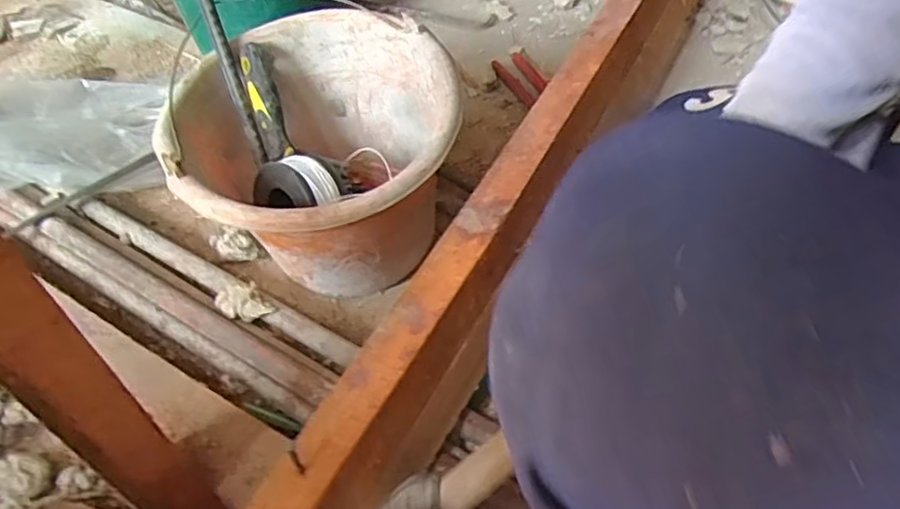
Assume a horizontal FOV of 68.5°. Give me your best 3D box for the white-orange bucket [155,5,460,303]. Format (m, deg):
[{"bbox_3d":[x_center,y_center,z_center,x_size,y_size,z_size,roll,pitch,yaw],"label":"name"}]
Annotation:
[{"bbox_3d":[-0.110,-0.072,0.577,0.220,0.178,0.235,-2,50,3],"label":"white-orange bucket"}]

